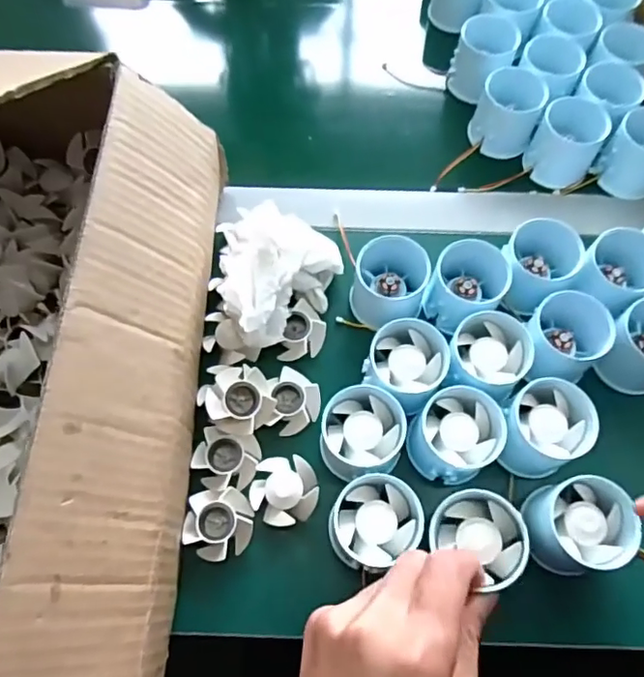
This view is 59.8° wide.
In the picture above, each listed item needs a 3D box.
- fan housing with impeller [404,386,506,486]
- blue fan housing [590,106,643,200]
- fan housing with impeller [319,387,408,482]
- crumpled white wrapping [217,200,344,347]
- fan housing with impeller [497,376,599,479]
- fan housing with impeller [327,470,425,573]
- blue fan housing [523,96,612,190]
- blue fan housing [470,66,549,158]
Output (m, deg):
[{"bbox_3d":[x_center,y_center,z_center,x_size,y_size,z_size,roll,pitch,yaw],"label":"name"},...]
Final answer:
[{"bbox_3d":[0.087,0.064,0.365,0.054,0.044,0.052,-34,70,-14],"label":"fan housing with impeller"},{"bbox_3d":[0.262,-0.153,0.460,0.051,0.046,0.055,36,70,15],"label":"blue fan housing"},{"bbox_3d":[0.026,0.064,0.364,0.050,0.044,0.056,-5,66,-3],"label":"fan housing with impeller"},{"bbox_3d":[-0.028,-0.050,0.400,0.084,0.067,0.110,-7,66,-3],"label":"crumpled white wrapping"},{"bbox_3d":[0.144,0.059,0.366,0.050,0.048,0.052,0,66,0],"label":"fan housing with impeller"},{"bbox_3d":[0.031,0.112,0.340,0.052,0.043,0.049,0,66,0],"label":"fan housing with impeller"},{"bbox_3d":[0.202,-0.162,0.464,0.048,0.056,0.047,0,66,0],"label":"blue fan housing"},{"bbox_3d":[0.159,-0.195,0.480,0.052,0.047,0.058,17,67,7],"label":"blue fan housing"}]

